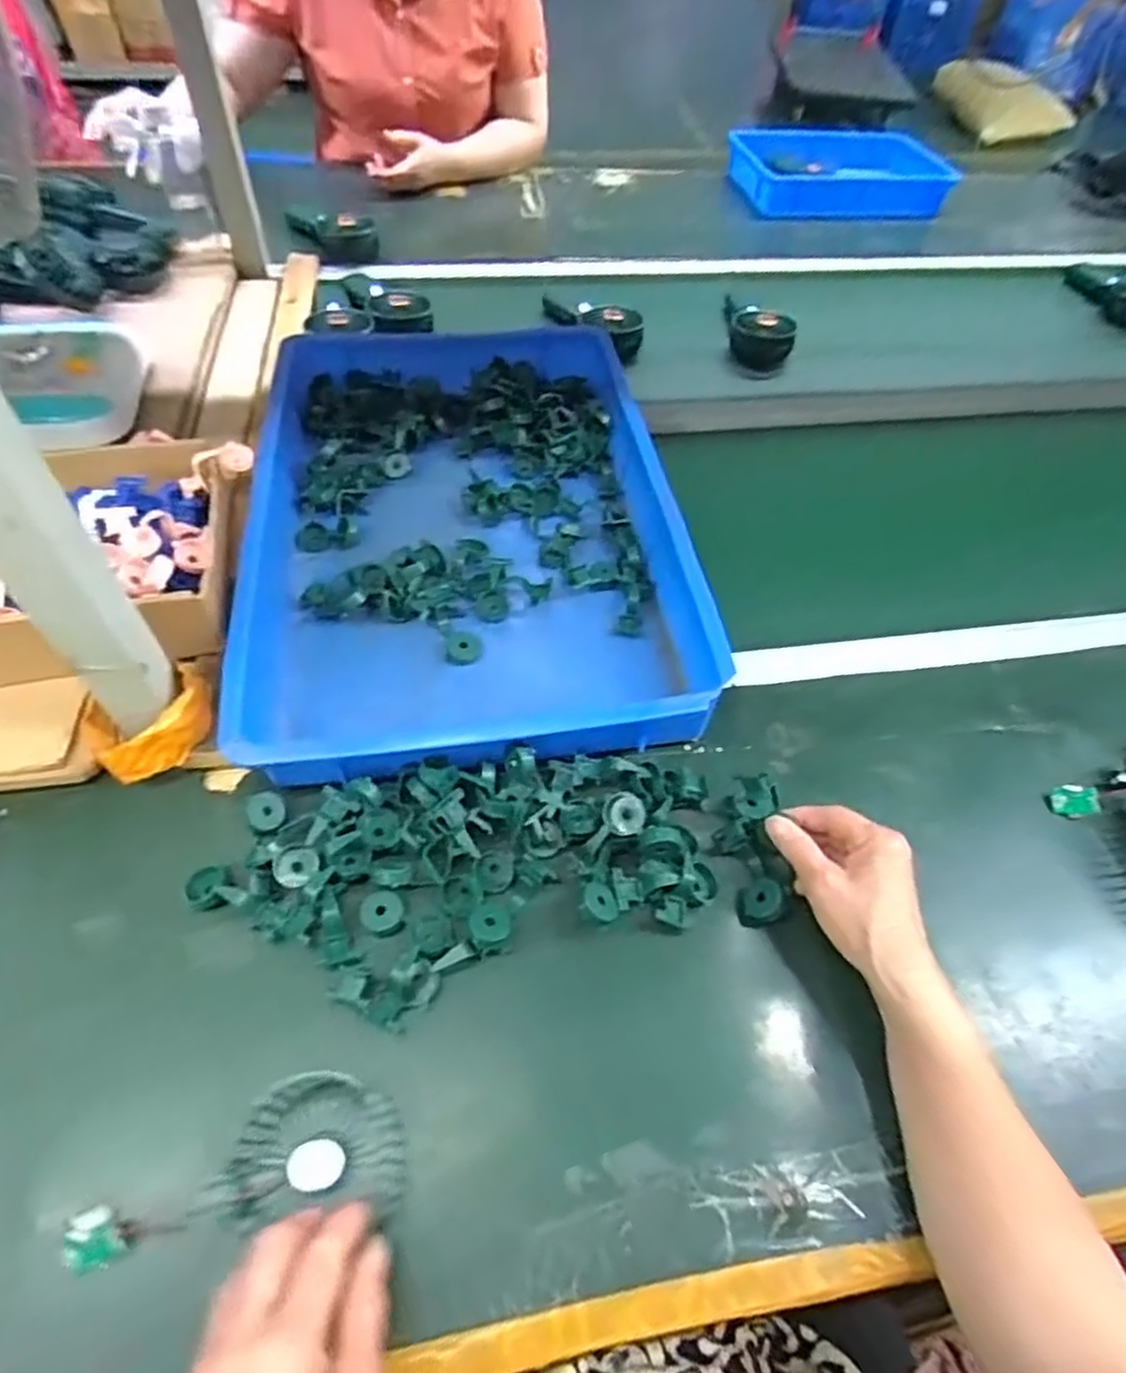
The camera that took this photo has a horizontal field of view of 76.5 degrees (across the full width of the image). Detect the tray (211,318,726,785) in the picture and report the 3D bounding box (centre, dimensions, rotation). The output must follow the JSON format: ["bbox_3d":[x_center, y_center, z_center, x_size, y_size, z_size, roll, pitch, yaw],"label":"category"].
[{"bbox_3d":[-0.094,-0.171,0.679,0.370,0.066,0.548,-6,54,-8],"label":"tray"}]

